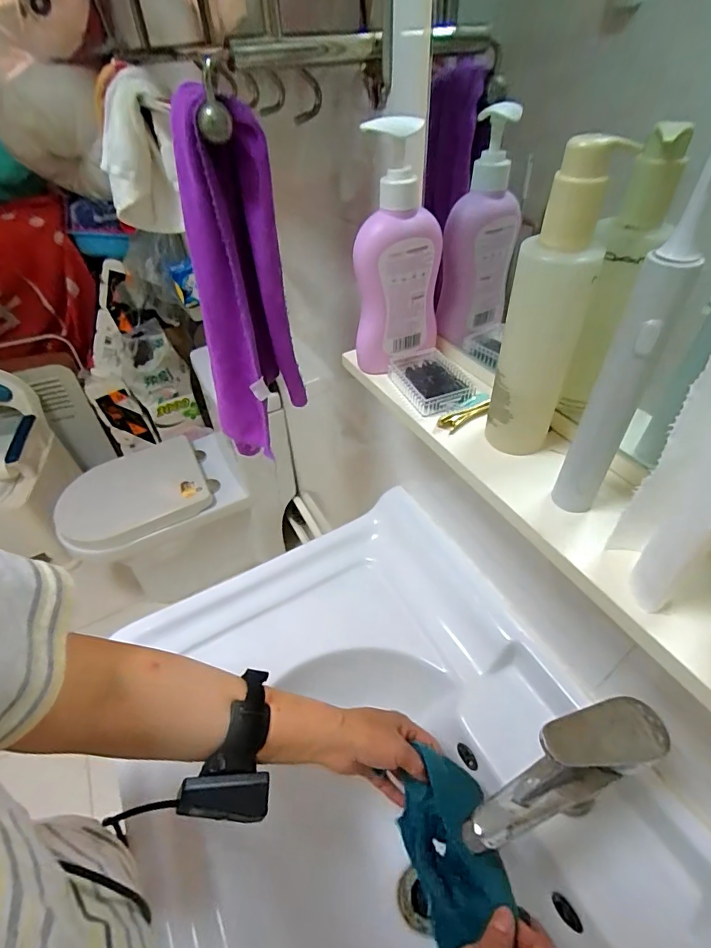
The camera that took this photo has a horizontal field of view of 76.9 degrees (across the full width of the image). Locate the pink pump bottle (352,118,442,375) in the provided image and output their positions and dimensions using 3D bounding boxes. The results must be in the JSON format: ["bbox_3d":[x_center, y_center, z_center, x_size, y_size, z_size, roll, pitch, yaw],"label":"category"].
[{"bbox_3d":[0.037,-0.182,0.387,0.073,0.183,0.045,-27,49,-22],"label":"pink pump bottle"}]

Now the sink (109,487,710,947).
[{"bbox_3d":[0.076,0.413,0.439,0.448,0.183,0.803,-21,47,-18],"label":"sink"}]

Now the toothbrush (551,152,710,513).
[{"bbox_3d":[0.146,-0.068,0.231,0.025,0.236,0.020,16,47,19],"label":"toothbrush"}]

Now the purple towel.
[{"bbox_3d":[-0.128,-0.180,0.503,0.105,0.355,0.109,-19,46,-16],"label":"purple towel"}]

